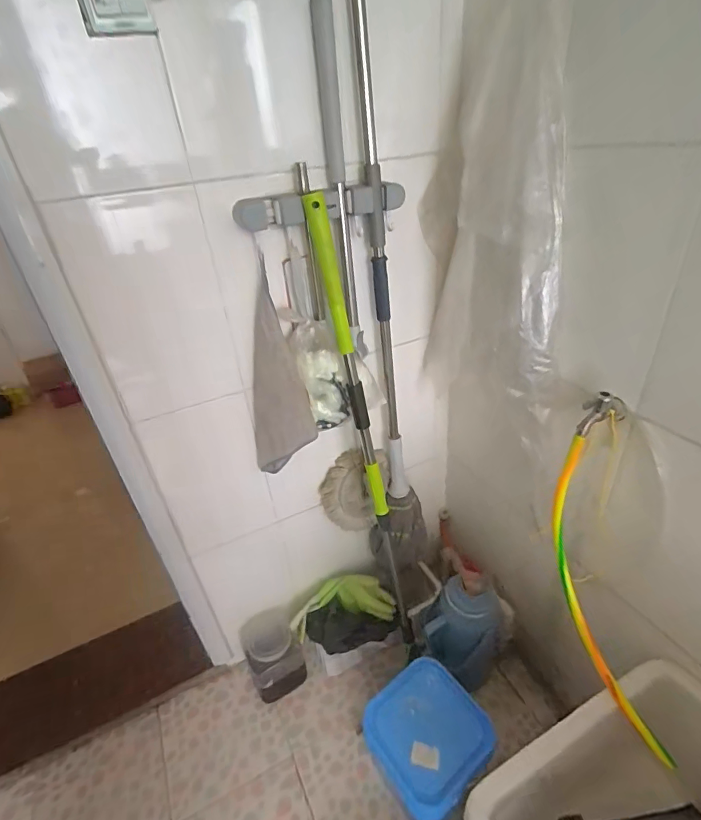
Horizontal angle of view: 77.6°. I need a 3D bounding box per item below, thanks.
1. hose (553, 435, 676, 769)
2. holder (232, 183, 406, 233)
[{"bbox_3d":[0.440,0.321,0.785,0.045,0.546,0.129,-12,-4,-11],"label":"hose"},{"bbox_3d":[-0.043,-0.374,0.798,0.327,0.050,0.049,-16,34,-15],"label":"holder"}]

